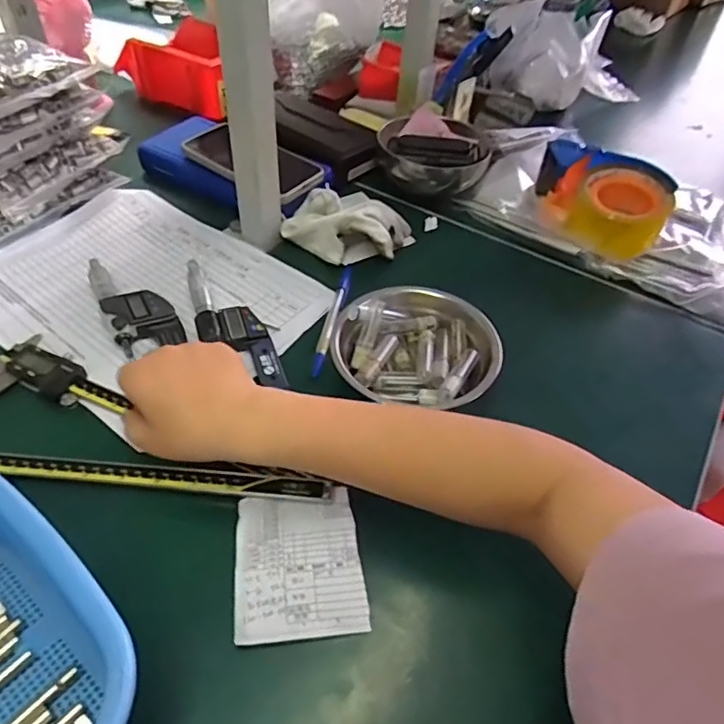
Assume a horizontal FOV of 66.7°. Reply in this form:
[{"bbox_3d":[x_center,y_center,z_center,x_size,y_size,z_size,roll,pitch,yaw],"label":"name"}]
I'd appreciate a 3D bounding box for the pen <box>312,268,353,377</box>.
[{"bbox_3d":[-0.025,-0.043,0.497,0.012,0.010,0.150,9,49,4],"label":"pen"}]

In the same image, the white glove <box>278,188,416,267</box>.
[{"bbox_3d":[-0.015,-0.140,0.562,0.132,0.049,0.085,-1,49,-4],"label":"white glove"}]

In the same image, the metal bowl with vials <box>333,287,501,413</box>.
[{"bbox_3d":[0.041,-0.004,0.440,0.129,0.058,0.114,2,49,-2],"label":"metal bowl with vials"}]

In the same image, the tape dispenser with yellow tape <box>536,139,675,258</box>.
[{"bbox_3d":[0.247,-0.171,0.575,0.134,0.073,0.067,37,57,25],"label":"tape dispenser with yellow tape"}]

